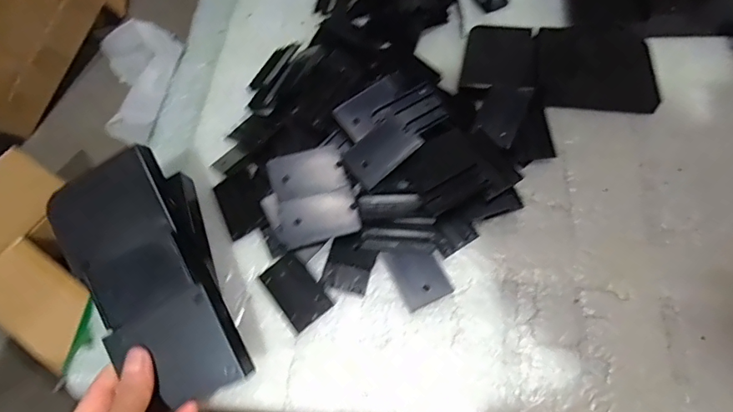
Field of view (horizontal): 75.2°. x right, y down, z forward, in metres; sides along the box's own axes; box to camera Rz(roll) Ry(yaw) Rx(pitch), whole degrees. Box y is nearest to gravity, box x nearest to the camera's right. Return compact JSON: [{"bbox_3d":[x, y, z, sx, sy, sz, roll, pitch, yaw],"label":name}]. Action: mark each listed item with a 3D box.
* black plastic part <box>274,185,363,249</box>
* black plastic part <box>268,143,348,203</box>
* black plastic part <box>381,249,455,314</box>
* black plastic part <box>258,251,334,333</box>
[{"bbox_3d":[-0.037,0.009,0.359,0.062,0.004,0.036,-13,77,-1],"label":"black plastic part"},{"bbox_3d":[-0.047,-0.025,0.368,0.056,0.004,0.037,-17,80,1],"label":"black plastic part"},{"bbox_3d":[0.037,0.050,0.357,0.036,0.006,0.048,-27,66,-10],"label":"black plastic part"},{"bbox_3d":[-0.053,0.063,0.357,0.032,0.004,0.054,-37,68,-14],"label":"black plastic part"}]

